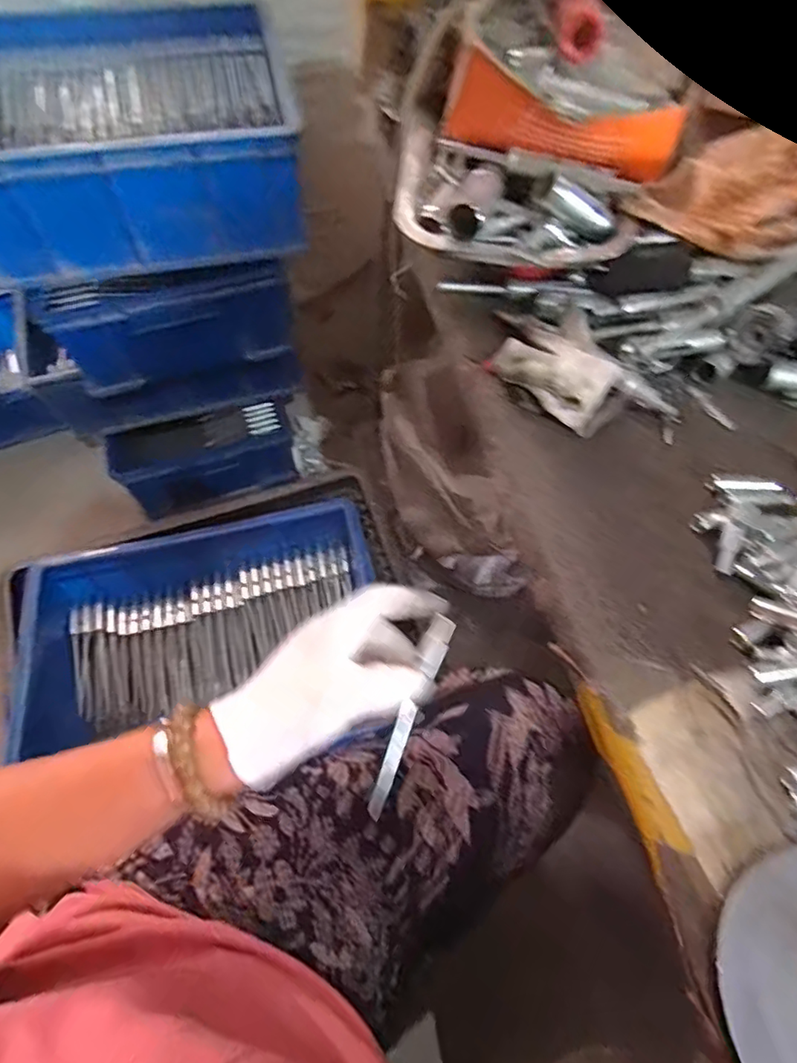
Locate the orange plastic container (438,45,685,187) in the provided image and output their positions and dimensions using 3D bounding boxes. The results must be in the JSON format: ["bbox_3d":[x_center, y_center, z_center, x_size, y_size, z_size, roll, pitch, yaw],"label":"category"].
[{"bbox_3d":[0.124,-0.306,0.414,0.175,0.062,0.034,10,64,1],"label":"orange plastic container"}]

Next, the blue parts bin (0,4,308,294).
[{"bbox_3d":[-0.333,-0.466,0.660,0.394,0.140,0.294,-11,65,-9],"label":"blue parts bin"}]

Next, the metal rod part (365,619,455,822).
[{"bbox_3d":[0.007,0.117,0.356,0.017,0.011,0.128,21,80,9],"label":"metal rod part"}]

